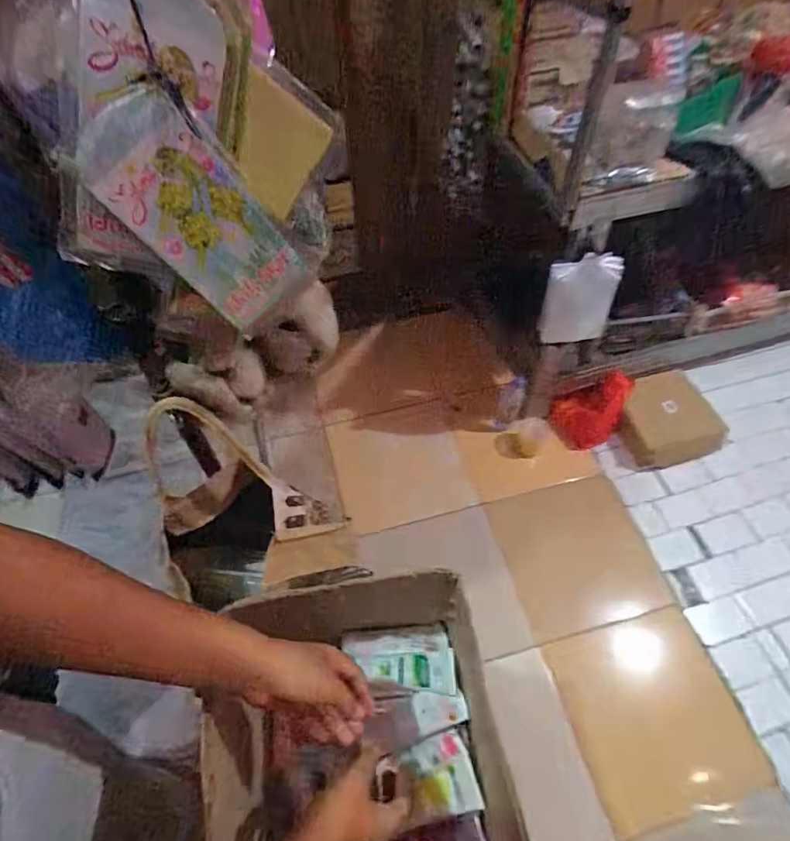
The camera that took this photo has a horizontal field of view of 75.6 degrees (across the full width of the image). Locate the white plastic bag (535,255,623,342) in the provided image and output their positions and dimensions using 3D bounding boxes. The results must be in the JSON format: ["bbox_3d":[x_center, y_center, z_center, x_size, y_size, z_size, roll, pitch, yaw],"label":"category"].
[{"bbox_3d":[0.431,-0.279,1.201,0.151,0.244,0.039,2,57,4],"label":"white plastic bag"}]

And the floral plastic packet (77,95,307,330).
[{"bbox_3d":[-0.148,-0.152,0.404,0.089,0.183,0.014,-42,50,0],"label":"floral plastic packet"}]

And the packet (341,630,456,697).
[{"bbox_3d":[0.005,0.349,0.742,0.161,0.031,0.085,1,56,2],"label":"packet"}]

